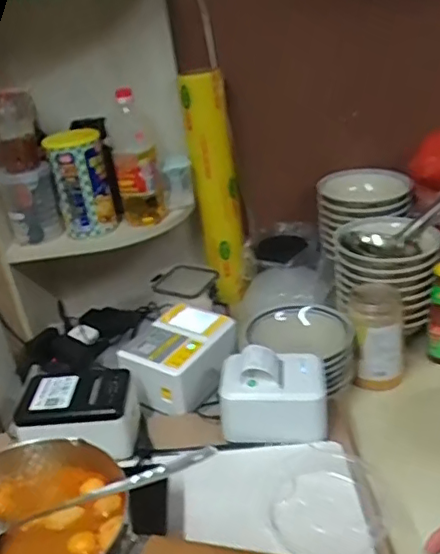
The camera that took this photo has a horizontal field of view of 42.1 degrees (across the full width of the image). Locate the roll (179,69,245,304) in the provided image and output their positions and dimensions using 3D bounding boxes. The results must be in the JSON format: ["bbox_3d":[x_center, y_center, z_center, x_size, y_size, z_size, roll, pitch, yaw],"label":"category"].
[{"bbox_3d":[-0.007,-0.170,1.177,0.084,0.477,0.065,-12,28,-8],"label":"roll"}]

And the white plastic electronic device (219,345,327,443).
[{"bbox_3d":[0.073,0.161,0.806,0.143,0.103,0.092,-5,28,5],"label":"white plastic electronic device"}]

